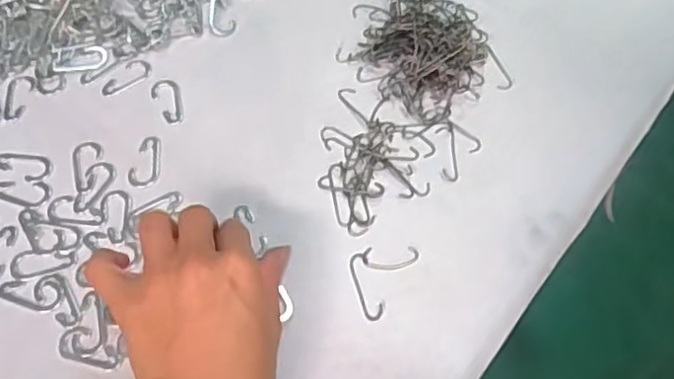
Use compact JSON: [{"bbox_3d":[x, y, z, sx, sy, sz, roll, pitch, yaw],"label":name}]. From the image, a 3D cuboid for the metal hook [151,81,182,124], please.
[{"bbox_3d":[-0.113,-0.060,0.433,0.017,0.004,0.036,-17,64,-11],"label":"metal hook"}]

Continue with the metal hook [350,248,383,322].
[{"bbox_3d":[0.017,0.054,0.375,0.014,0.004,0.043,-7,62,-6],"label":"metal hook"}]

